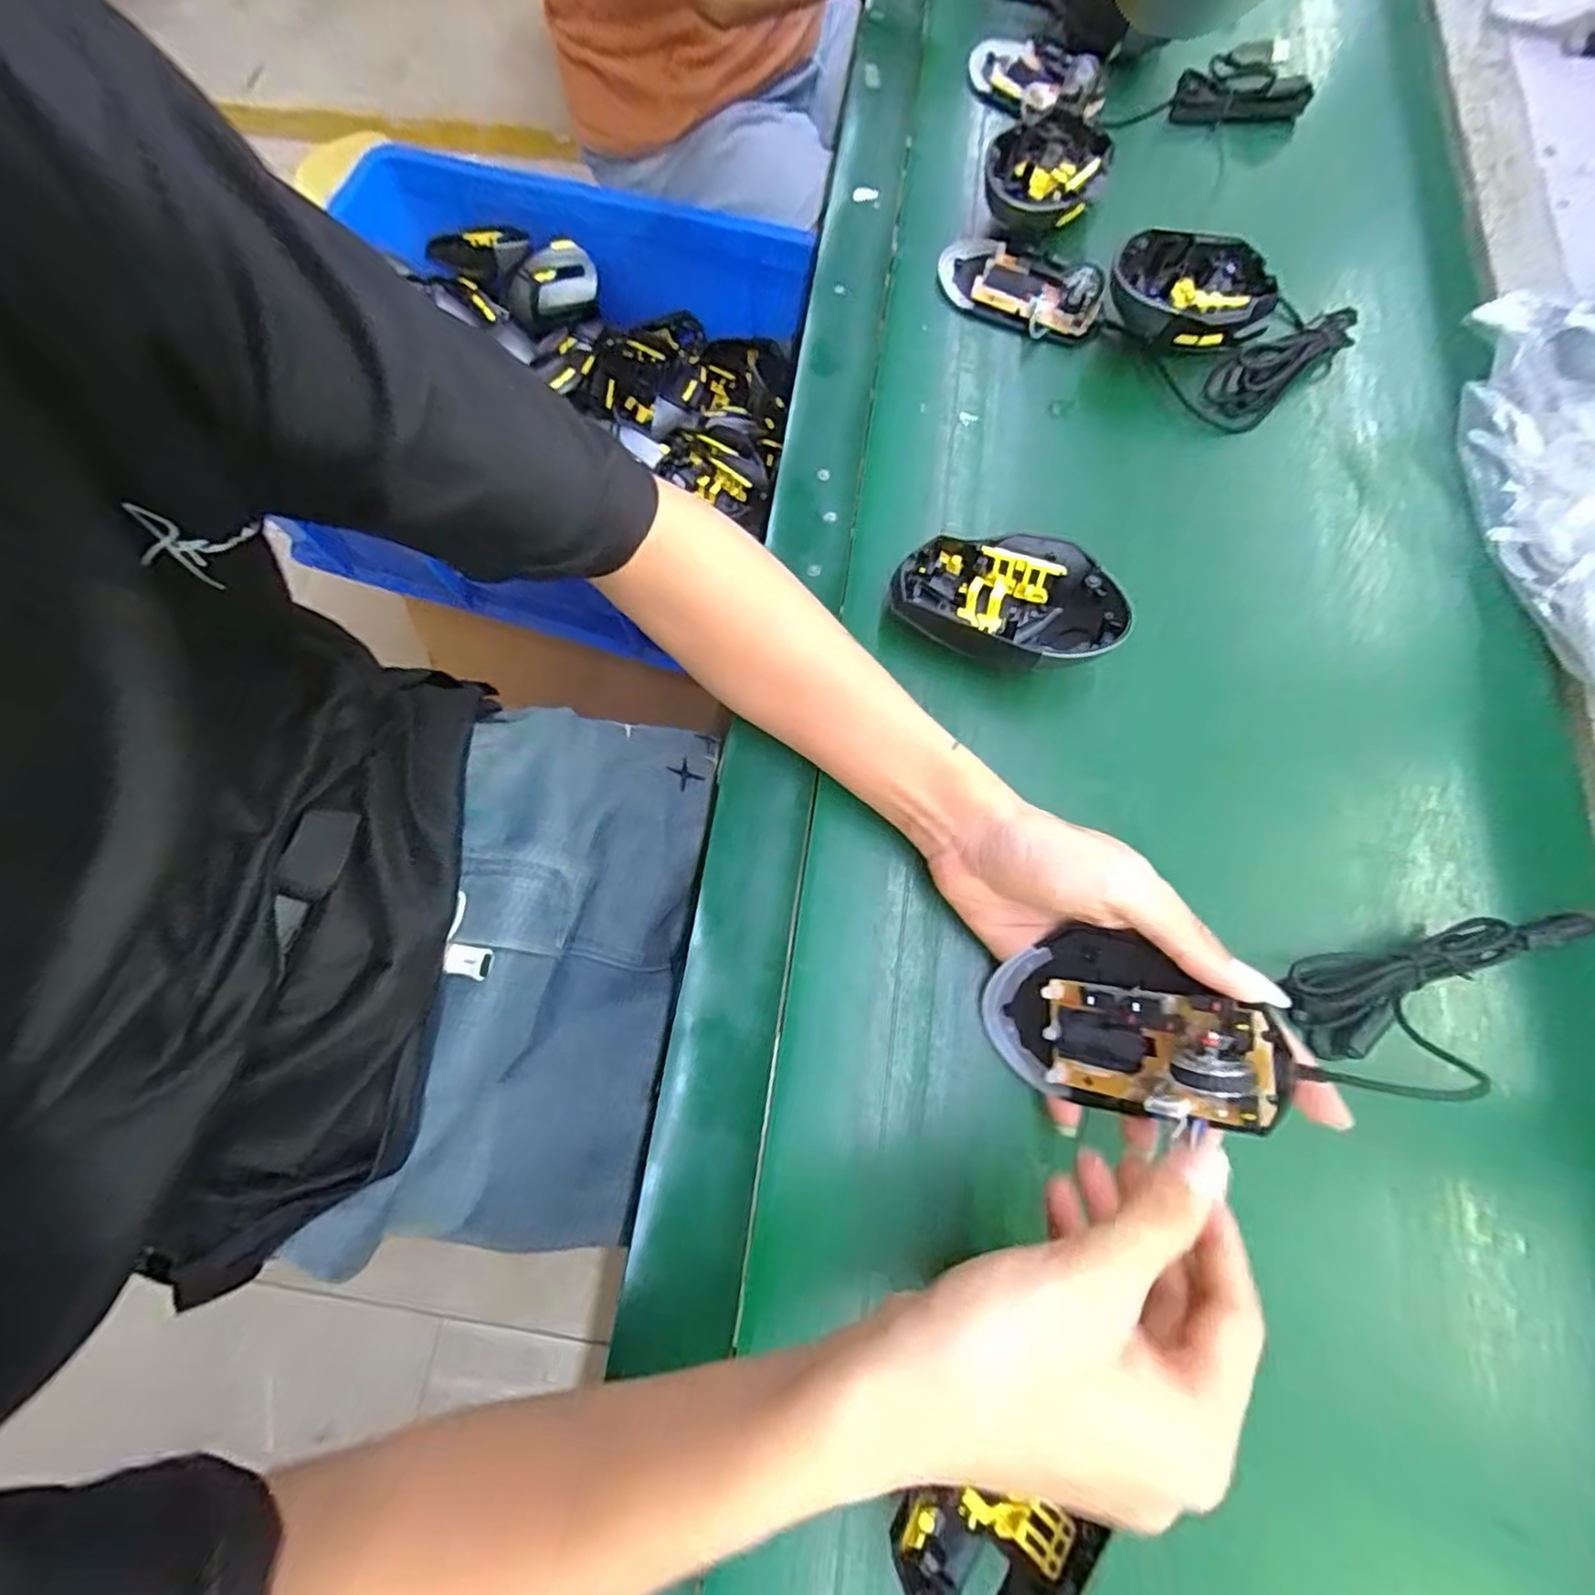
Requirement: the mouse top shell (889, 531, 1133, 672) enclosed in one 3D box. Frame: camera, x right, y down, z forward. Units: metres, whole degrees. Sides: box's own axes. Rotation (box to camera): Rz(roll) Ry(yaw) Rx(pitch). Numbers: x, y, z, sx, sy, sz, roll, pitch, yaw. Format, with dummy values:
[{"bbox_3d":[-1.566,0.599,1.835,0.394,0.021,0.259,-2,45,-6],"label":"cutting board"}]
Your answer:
[{"bbox_3d":[0.110,-0.103,0.366,0.116,0.050,0.077,30,72,6],"label":"mouse top shell"}]

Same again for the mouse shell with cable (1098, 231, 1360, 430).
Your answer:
[{"bbox_3d":[0.266,-0.300,0.426,0.139,0.047,0.110,41,72,9],"label":"mouse shell with cable"}]

